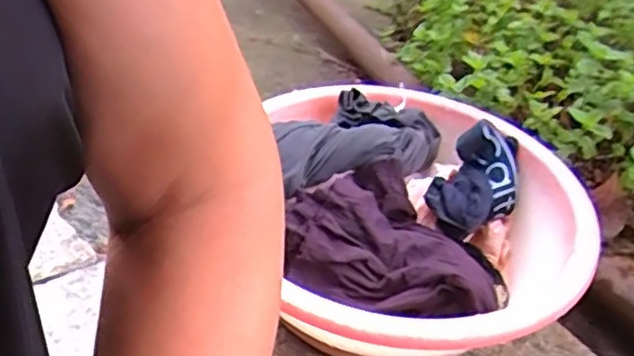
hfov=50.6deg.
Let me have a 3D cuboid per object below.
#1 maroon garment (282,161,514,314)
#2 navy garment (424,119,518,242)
[{"bbox_3d":[0.072,0.064,0.600,0.188,0.071,0.142,19,37,15],"label":"maroon garment"},{"bbox_3d":[0.160,0.005,0.667,0.071,0.065,0.121,25,39,23],"label":"navy garment"}]

